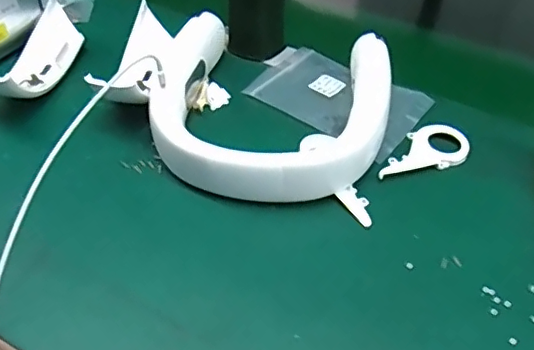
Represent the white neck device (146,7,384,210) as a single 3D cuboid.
[{"bbox_3d":[-0.002,-0.060,0.471,0.204,0.049,0.191,8,46,4],"label":"white neck device"}]

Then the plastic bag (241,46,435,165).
[{"bbox_3d":[0.061,-0.075,0.522,0.157,0.010,0.097,29,51,23],"label":"plastic bag"}]

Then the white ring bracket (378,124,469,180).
[{"bbox_3d":[0.125,-0.020,0.467,0.091,0.005,0.044,-17,49,-19],"label":"white ring bracket"}]

